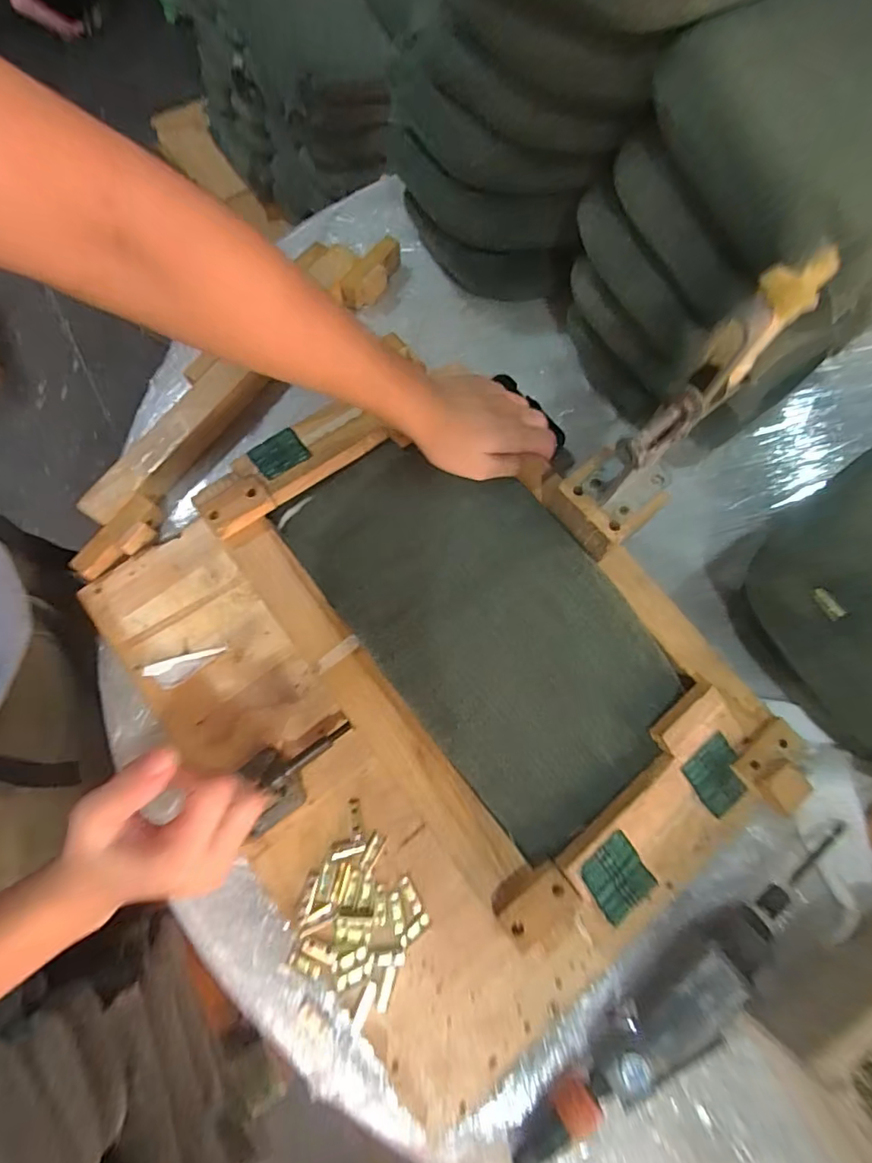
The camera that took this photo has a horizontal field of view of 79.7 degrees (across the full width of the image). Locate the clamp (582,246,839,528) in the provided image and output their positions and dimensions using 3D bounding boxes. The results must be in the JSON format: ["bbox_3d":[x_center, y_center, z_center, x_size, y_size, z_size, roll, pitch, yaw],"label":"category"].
[{"bbox_3d":[0.154,-0.101,0.349,0.054,0.196,0.114,43,76,10],"label":"clamp"}]

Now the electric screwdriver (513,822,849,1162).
[{"bbox_3d":[0.205,0.326,0.412,0.351,0.040,0.052,-42,79,-13],"label":"electric screwdriver"}]

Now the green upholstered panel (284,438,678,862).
[{"bbox_3d":[0.042,0.023,0.452,0.196,0.022,0.355,-37,78,-12],"label":"green upholstered panel"}]

